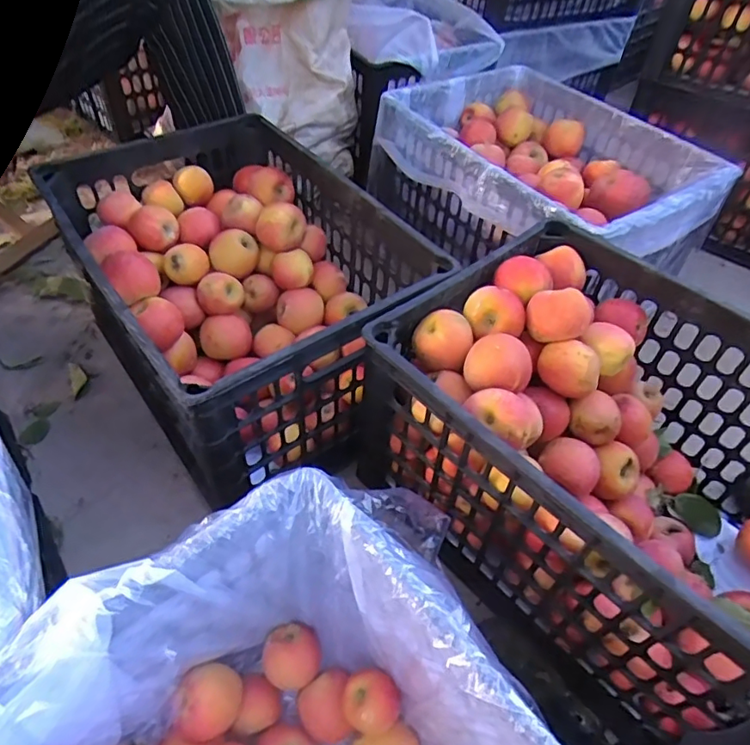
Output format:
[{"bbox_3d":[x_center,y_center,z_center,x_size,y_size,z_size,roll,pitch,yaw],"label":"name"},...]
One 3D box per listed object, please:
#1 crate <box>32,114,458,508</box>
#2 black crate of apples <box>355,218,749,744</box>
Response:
[{"bbox_3d":[-0.183,-0.120,0.740,0.340,0.223,0.497,-26,55,-27],"label":"crate"},{"bbox_3d":[0.259,0.095,0.598,0.349,0.260,0.467,-30,56,-29],"label":"black crate of apples"}]

